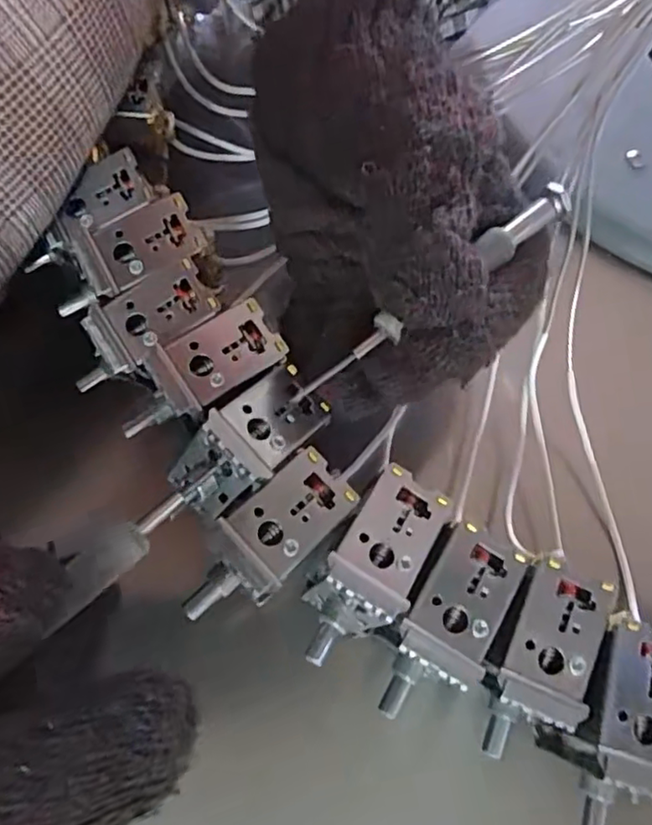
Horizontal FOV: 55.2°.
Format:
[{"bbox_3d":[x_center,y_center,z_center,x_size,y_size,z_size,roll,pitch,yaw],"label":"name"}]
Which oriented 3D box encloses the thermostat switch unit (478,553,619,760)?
[{"bbox_3d":[0.055,0.066,0.165,0.025,0.027,0.046,23,66,9],"label":"thermostat switch unit"}]

